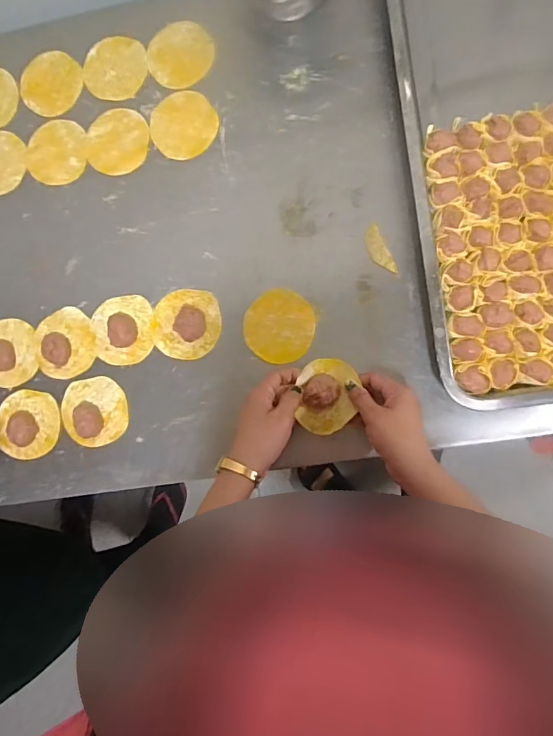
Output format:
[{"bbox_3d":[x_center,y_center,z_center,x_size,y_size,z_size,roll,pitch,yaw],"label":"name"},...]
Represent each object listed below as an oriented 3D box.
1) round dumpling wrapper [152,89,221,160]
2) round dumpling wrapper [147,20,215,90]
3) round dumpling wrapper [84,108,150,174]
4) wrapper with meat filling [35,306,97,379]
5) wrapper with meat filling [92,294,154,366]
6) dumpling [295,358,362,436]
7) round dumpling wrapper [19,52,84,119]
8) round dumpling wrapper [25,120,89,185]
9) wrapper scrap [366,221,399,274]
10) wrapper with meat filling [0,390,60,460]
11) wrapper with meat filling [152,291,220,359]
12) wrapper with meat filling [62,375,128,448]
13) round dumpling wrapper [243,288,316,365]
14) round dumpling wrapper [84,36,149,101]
[{"bbox_3d":[-0.113,-0.296,0.570,0.078,0.006,0.081,0,87,7],"label":"round dumpling wrapper"},{"bbox_3d":[-0.117,-0.383,0.576,0.080,0.004,0.078,0,91,7],"label":"round dumpling wrapper"},{"bbox_3d":[-0.197,-0.280,0.582,0.079,0.004,0.082,0,86,6],"label":"round dumpling wrapper"},{"bbox_3d":[-0.260,-0.030,0.562,0.076,0.029,0.082,0,87,7],"label":"wrapper with meat filling"},{"bbox_3d":[-0.183,-0.046,0.554,0.073,0.023,0.080,0,87,7],"label":"wrapper with meat filling"},{"bbox_3d":[0.053,0.031,0.504,0.061,0.024,0.080,12,88,7],"label":"dumpling"},{"bbox_3d":[-0.288,-0.365,0.600,0.079,0.006,0.085,0,84,4],"label":"round dumpling wrapper"},{"bbox_3d":[-0.275,-0.270,0.592,0.074,0.005,0.081,1,94,7],"label":"round dumpling wrapper"},{"bbox_3d":[0.117,-0.134,0.536,0.021,0.004,0.060,-25,84,5],"label":"wrapper scrap"},{"bbox_3d":[-0.303,0.069,0.564,0.077,0.019,0.081,0,87,7],"label":"wrapper with meat filling"},{"bbox_3d":[-0.106,-0.052,0.544,0.078,0.022,0.080,0,87,7],"label":"wrapper with meat filling"},{"bbox_3d":[-0.218,0.051,0.553,0.077,0.023,0.080,0,87,7],"label":"wrapper with meat filling"},{"bbox_3d":[0.004,-0.048,0.546,0.080,0.006,0.080,0,93,-1],"label":"round dumpling wrapper"},{"bbox_3d":[-0.201,-0.377,0.590,0.083,0.006,0.083,0,87,7],"label":"round dumpling wrapper"}]

